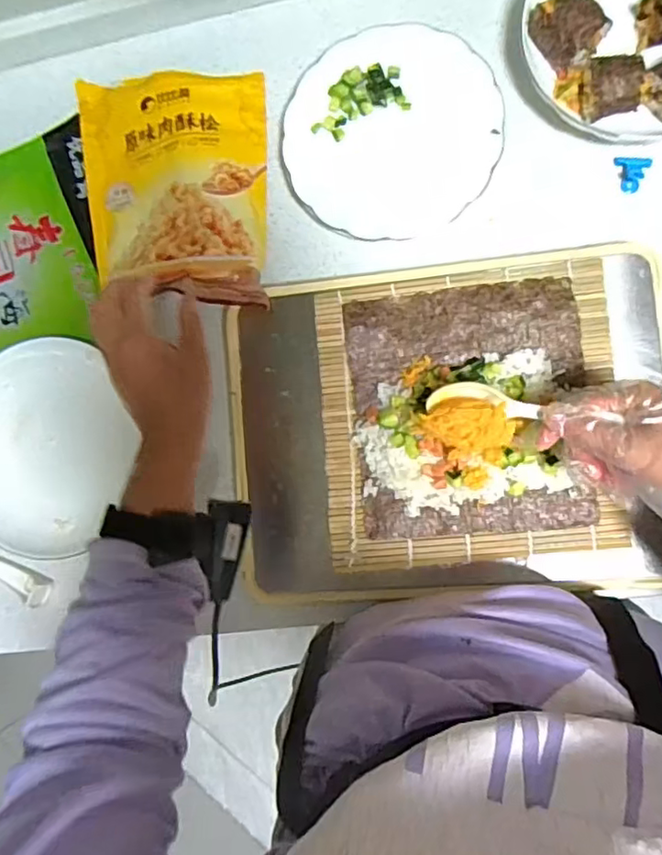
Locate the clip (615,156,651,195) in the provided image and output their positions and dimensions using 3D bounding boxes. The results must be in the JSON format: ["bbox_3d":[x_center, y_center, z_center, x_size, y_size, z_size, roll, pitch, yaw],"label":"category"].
[{"bbox_3d":[0.255,-0.215,0.507,0.028,0.008,0.031,8,89,9],"label":"clip"}]

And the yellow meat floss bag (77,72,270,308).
[{"bbox_3d":[-0.148,-0.215,0.540,0.173,0.046,0.213,-2,87,9],"label":"yellow meat floss bag"}]

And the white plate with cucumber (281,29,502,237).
[{"bbox_3d":[0.051,-0.265,0.534,0.183,0.014,0.189,0,87,9],"label":"white plate with cucumber"}]

